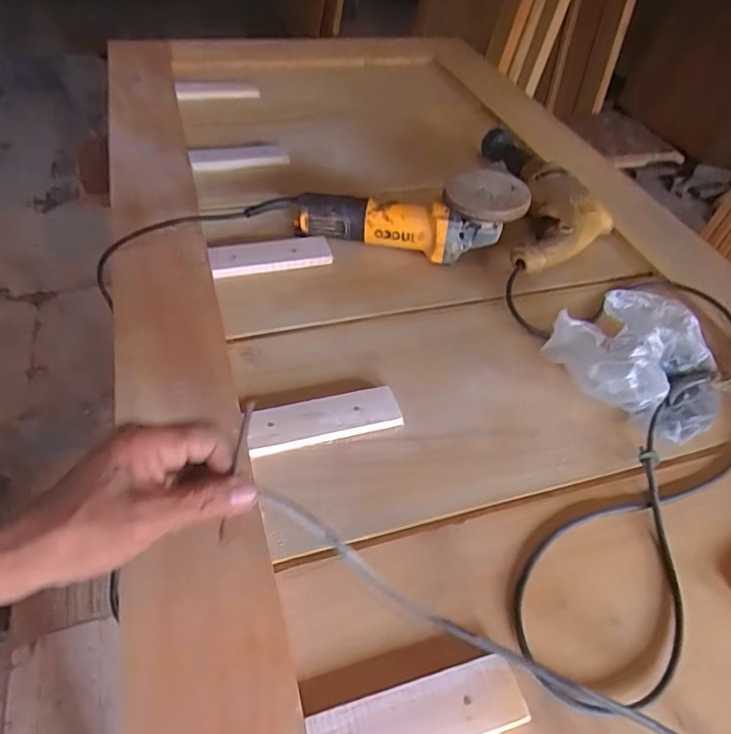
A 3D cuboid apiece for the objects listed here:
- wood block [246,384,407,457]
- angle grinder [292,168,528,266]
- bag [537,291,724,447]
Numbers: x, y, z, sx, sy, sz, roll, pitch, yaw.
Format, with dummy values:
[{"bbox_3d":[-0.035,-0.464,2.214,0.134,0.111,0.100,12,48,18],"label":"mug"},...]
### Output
[{"bbox_3d":[-0.041,0.053,0.544,0.147,0.018,0.047,-11,49,-16],"label":"wood block"},{"bbox_3d":[0.057,-0.191,0.725,0.297,0.094,0.089,1,46,13],"label":"angle grinder"},{"bbox_3d":[0.290,-0.009,0.575,0.184,0.105,0.153,-9,49,-14],"label":"bag"}]

